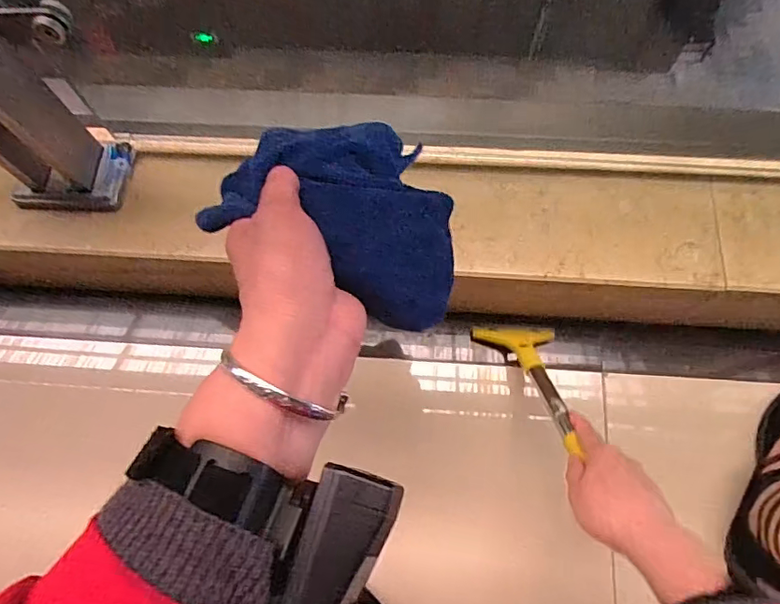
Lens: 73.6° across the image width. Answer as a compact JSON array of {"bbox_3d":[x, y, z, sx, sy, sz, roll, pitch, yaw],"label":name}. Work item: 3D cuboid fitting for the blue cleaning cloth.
[{"bbox_3d":[-0.021,-0.058,0.310,0.141,0.050,0.108,26,75,9],"label":"blue cleaning cloth"}]

